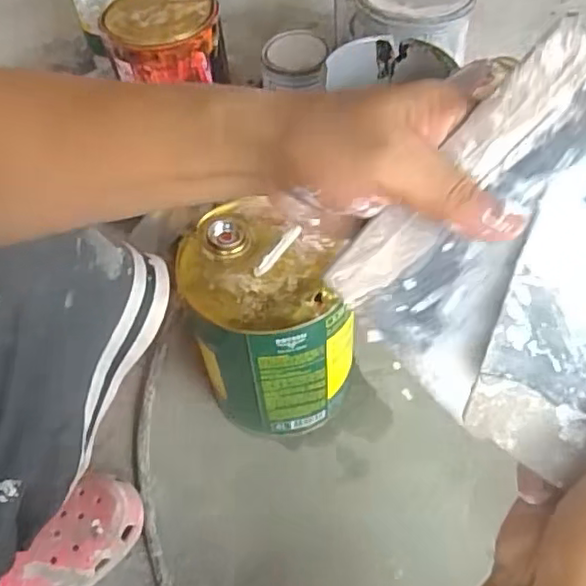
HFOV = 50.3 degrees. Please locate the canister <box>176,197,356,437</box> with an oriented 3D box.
[{"bbox_3d":[-0.027,0.032,0.640,0.139,0.210,0.153,-13,54,-7],"label":"canister"}]

